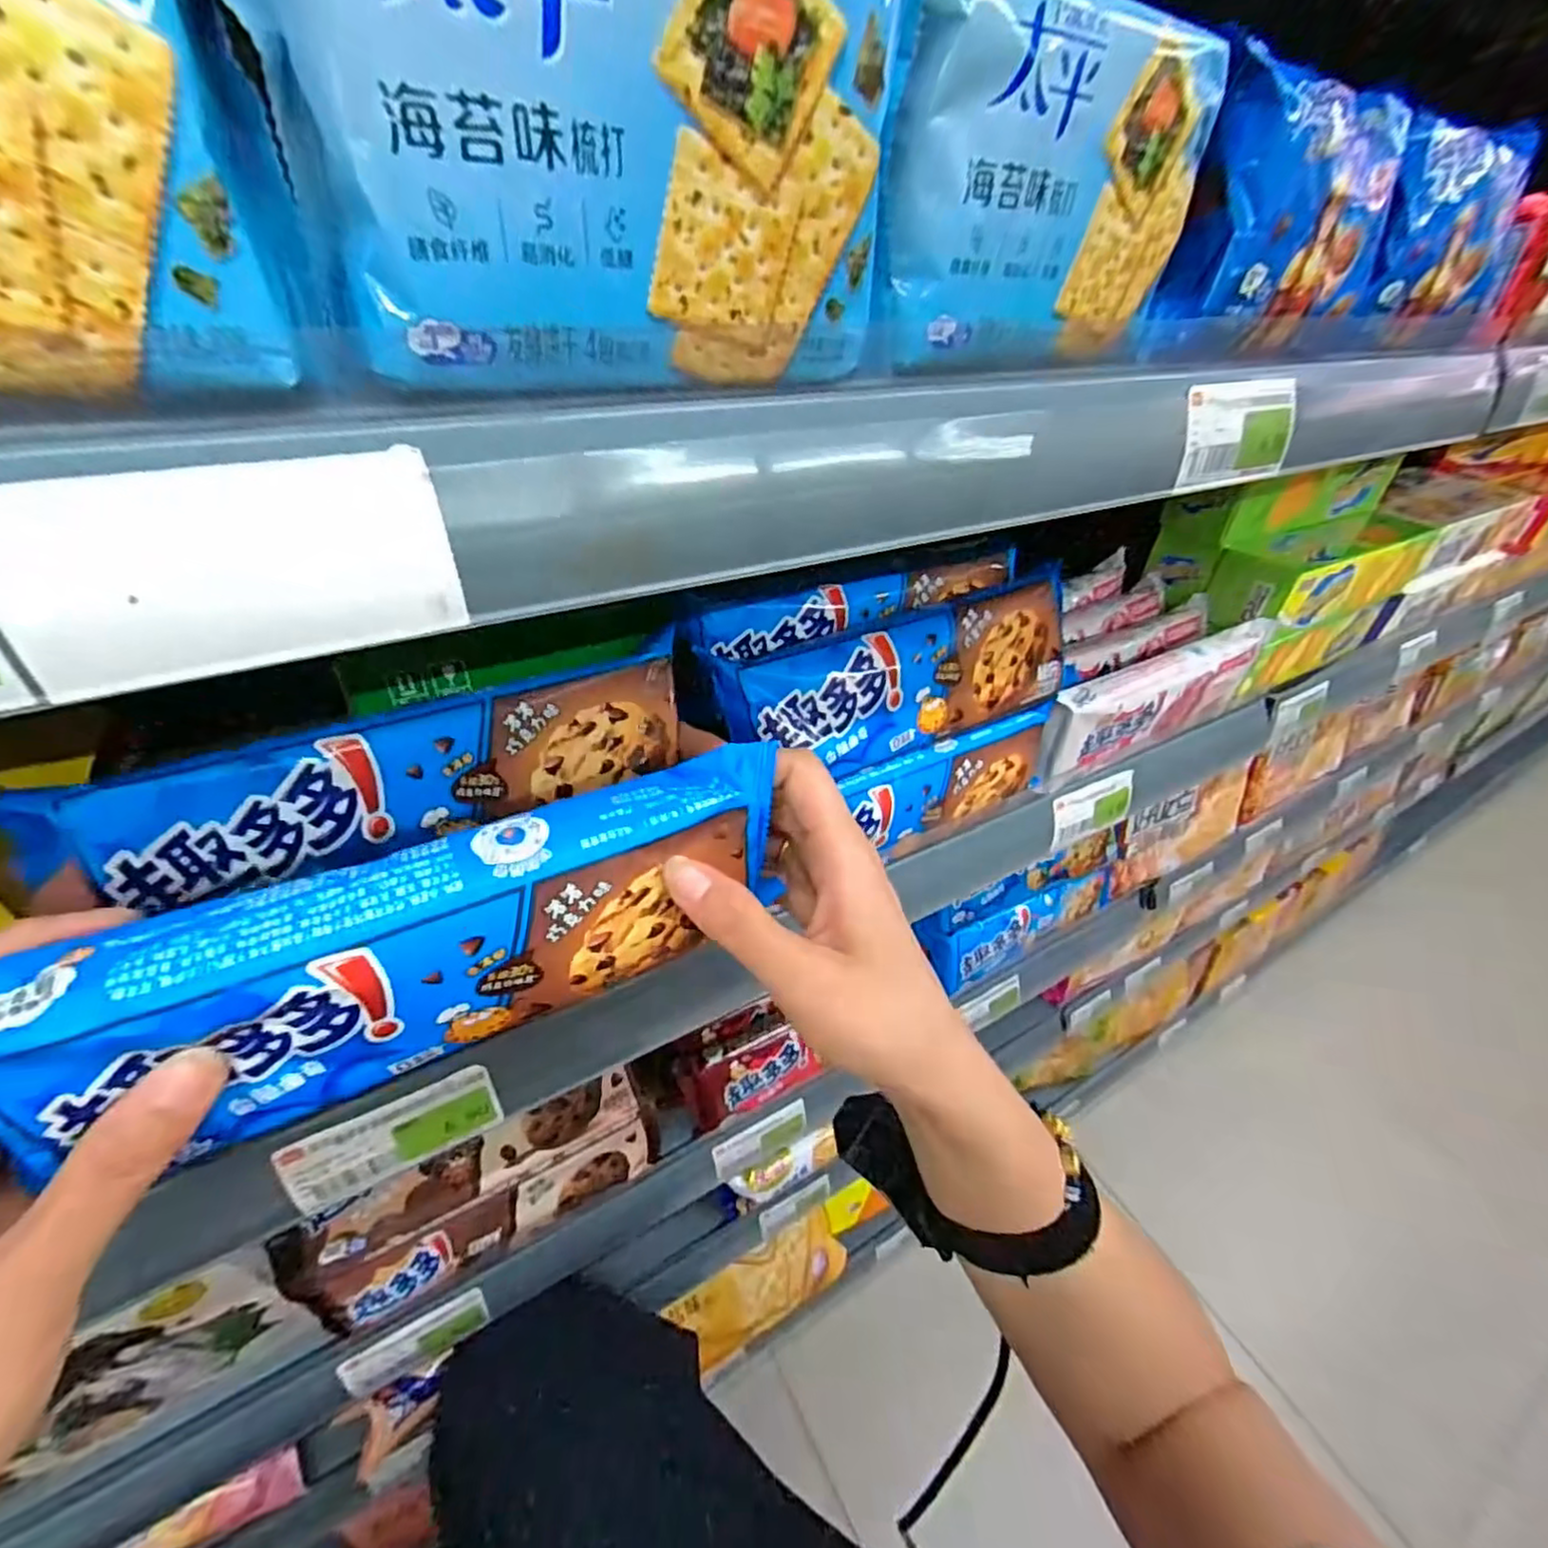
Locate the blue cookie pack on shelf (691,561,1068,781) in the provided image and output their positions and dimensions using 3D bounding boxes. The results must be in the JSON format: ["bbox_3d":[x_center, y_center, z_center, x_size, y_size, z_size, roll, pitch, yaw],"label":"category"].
[{"bbox_3d":[0.067,-0.051,0.363,0.207,0.069,0.042,-17,17,-23],"label":"blue cookie pack on shelf"}]

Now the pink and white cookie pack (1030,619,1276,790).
[{"bbox_3d":[0.262,-0.053,0.467,0.212,0.063,0.025,-18,46,-25],"label":"pink and white cookie pack"}]

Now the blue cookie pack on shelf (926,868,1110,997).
[{"bbox_3d":[0.226,0.137,0.617,0.210,0.057,0.030,-17,46,-24],"label":"blue cookie pack on shelf"}]

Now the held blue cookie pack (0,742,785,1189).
[{"bbox_3d":[-0.100,0.052,0.214,0.222,0.071,0.034,-17,45,-26],"label":"held blue cookie pack"}]

